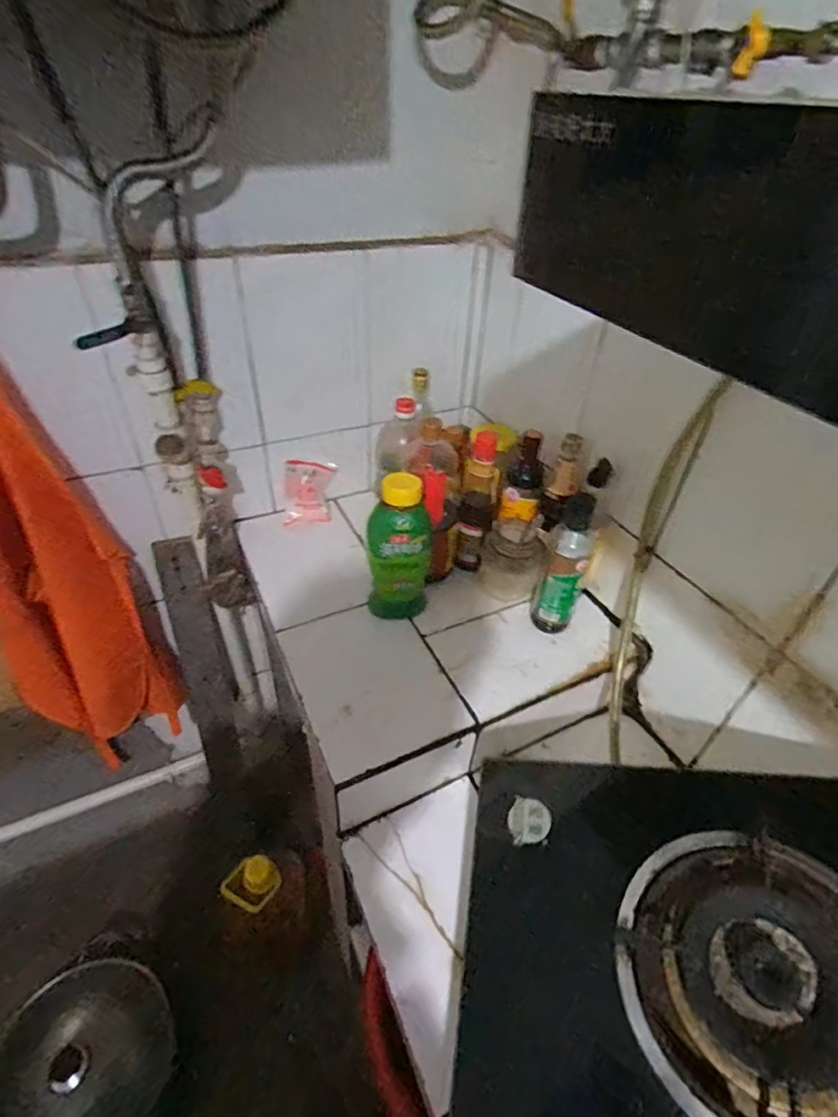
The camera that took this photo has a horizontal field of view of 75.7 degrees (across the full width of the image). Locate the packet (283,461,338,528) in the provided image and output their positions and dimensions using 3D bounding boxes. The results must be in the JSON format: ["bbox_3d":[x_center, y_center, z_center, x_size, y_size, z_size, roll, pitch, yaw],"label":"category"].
[{"bbox_3d":[-0.217,-0.129,1.072,0.097,0.121,0.025,-2,19,-27],"label":"packet"}]

